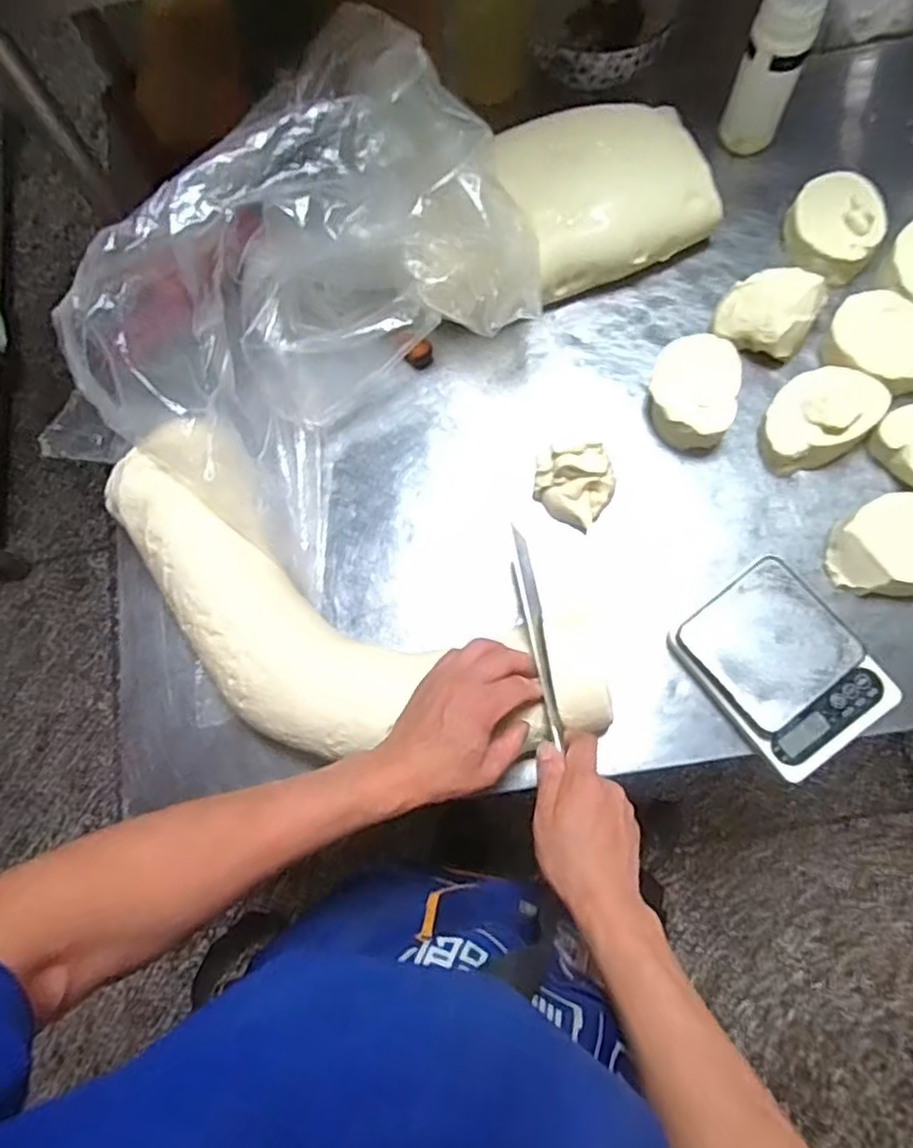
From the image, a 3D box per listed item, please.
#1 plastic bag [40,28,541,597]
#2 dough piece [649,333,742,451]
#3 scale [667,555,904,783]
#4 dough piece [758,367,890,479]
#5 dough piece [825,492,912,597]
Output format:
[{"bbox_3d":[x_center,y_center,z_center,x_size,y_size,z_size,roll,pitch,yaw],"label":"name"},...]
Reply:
[{"bbox_3d":[-0.170,-0.251,0.672,0.368,0.217,0.497,42,81,11],"label":"plastic bag"},{"bbox_3d":[0.240,-0.187,0.678,0.086,0.060,0.109,20,78,9],"label":"dough piece"},{"bbox_3d":[0.302,0.086,0.613,0.132,0.027,0.172,-37,76,-6],"label":"scale"},{"bbox_3d":[0.361,-0.159,0.667,0.123,0.037,0.088,-31,76,-4],"label":"dough piece"},{"bbox_3d":[0.413,-0.027,0.631,0.107,0.050,0.092,-5,76,3],"label":"dough piece"}]

